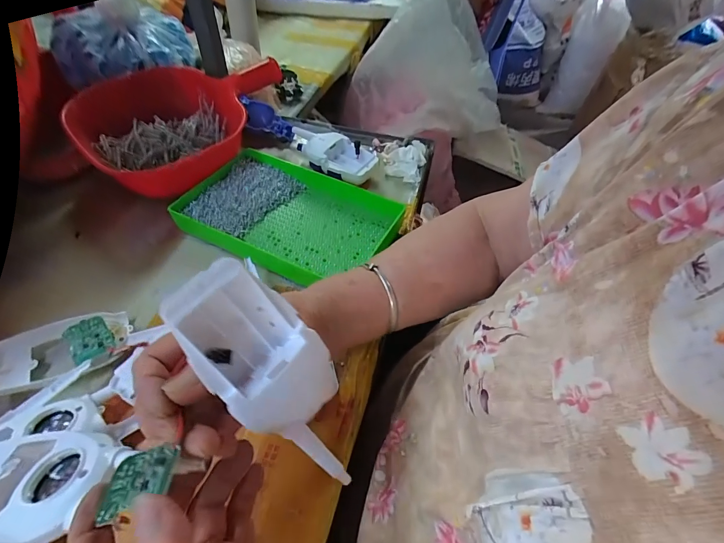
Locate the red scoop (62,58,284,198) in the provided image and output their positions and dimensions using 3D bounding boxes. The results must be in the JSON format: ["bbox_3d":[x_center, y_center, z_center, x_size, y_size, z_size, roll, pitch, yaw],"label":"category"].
[{"bbox_3d":[-0.238,-0.213,0.501,0.181,0.086,0.267,32,56,22],"label":"red scoop"}]

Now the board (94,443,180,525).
[{"bbox_3d":[-0.113,0.105,0.186,0.040,0.004,0.030,-19,38,11],"label":"board"}]

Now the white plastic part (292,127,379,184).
[{"bbox_3d":[-0.047,-0.172,0.527,0.147,0.031,0.063,25,53,18],"label":"white plastic part"}]

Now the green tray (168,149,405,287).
[{"bbox_3d":[-0.090,-0.068,0.443,0.241,0.029,0.149,21,53,14],"label":"green tray"}]

